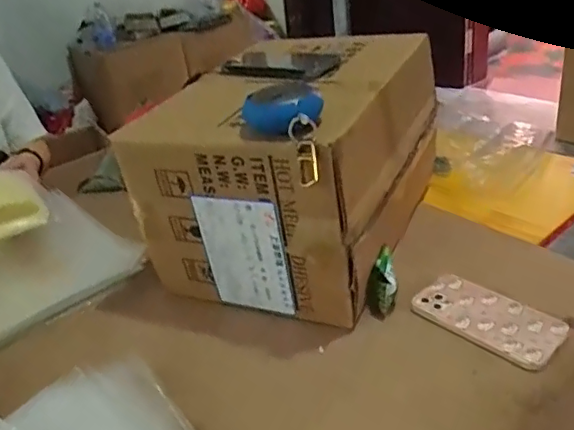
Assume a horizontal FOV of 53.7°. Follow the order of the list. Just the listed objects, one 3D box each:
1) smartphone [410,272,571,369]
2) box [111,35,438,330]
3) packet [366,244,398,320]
[{"bbox_3d":[0.229,0.116,0.647,0.085,0.011,0.160,-30,36,-34],"label":"smartphone"},{"bbox_3d":[0.018,-0.071,0.785,0.283,0.261,0.371,9,33,27],"label":"box"},{"bbox_3d":[0.114,0.080,0.680,0.034,0.086,0.034,3,-10,19],"label":"packet"}]

